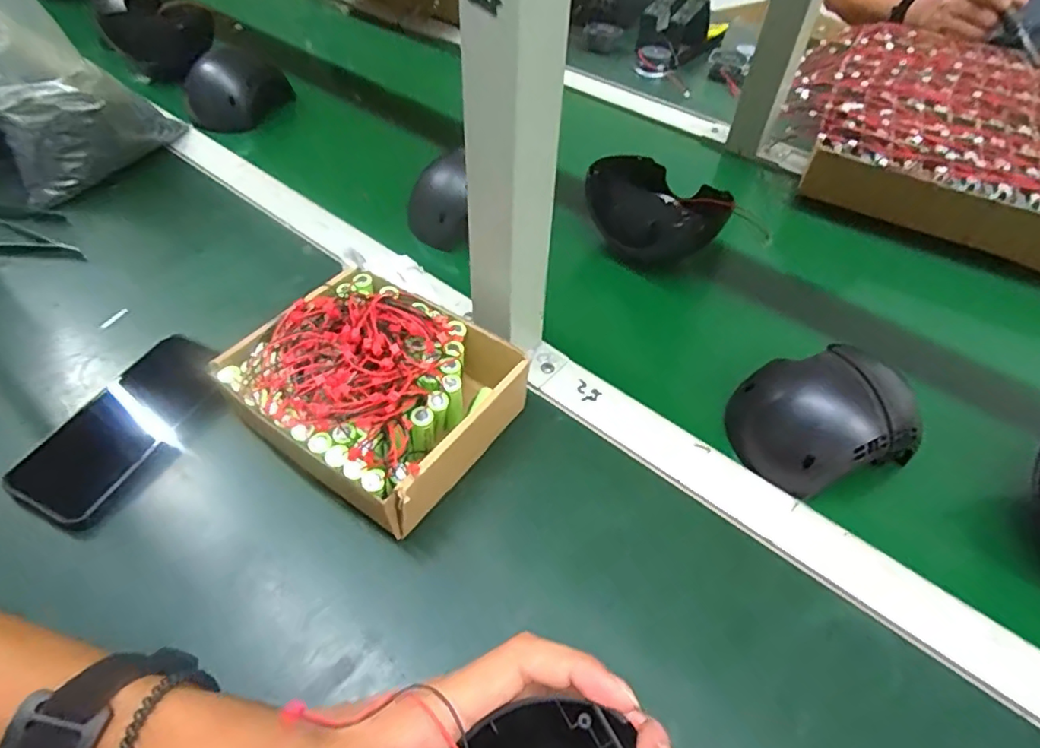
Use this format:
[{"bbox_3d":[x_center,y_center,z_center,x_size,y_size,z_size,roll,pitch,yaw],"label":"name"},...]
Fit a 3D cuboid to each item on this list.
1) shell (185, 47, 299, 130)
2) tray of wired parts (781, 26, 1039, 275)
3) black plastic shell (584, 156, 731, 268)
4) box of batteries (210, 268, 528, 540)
[{"bbox_3d":[-0.344,-0.347,0.710,0.095,0.082,0.102,22,52,16],"label":"shell"},{"bbox_3d":[0.506,-0.296,0.687,0.352,0.059,0.434,22,52,15],"label":"tray of wired parts"},{"bbox_3d":[0.124,-0.151,0.528,0.122,0.053,0.090,38,58,26],"label":"black plastic shell"},{"bbox_3d":[-0.096,0.009,0.388,0.174,0.078,0.148,29,54,20],"label":"box of batteries"}]

